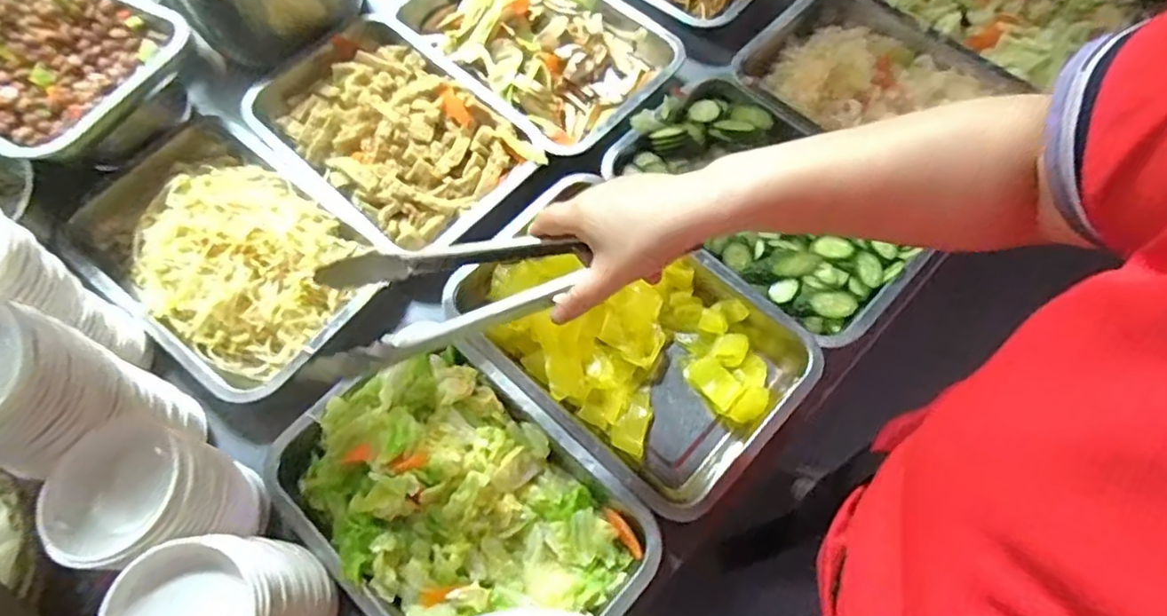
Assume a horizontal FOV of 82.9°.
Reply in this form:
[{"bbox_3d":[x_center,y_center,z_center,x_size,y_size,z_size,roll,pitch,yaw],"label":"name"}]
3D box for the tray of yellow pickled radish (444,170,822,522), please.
[{"bbox_3d":[0.041,0.021,0.600,0.302,0.060,0.200,42,77,12],"label":"tray of yellow pickled radish"}]

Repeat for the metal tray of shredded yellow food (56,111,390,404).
[{"bbox_3d":[-0.346,-0.058,0.632,0.294,0.060,0.193,34,68,17],"label":"metal tray of shredded yellow food"}]

